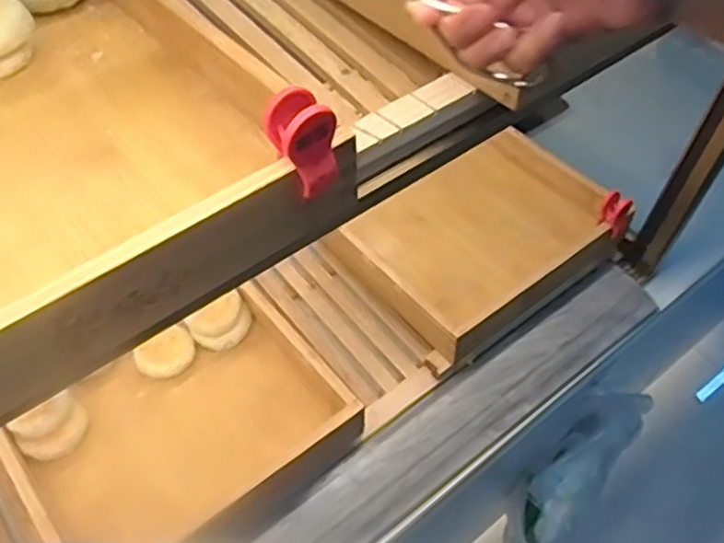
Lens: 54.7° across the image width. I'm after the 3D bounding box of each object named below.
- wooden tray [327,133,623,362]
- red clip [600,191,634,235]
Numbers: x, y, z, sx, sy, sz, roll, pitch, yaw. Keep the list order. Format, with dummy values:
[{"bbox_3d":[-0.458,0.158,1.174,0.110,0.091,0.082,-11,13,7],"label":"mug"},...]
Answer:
[{"bbox_3d":[0.143,-0.048,0.880,0.300,0.071,0.245,-33,61,-23],"label":"wooden tray"},{"bbox_3d":[0.304,-0.070,0.837,0.037,0.045,0.044,25,57,17],"label":"red clip"}]

